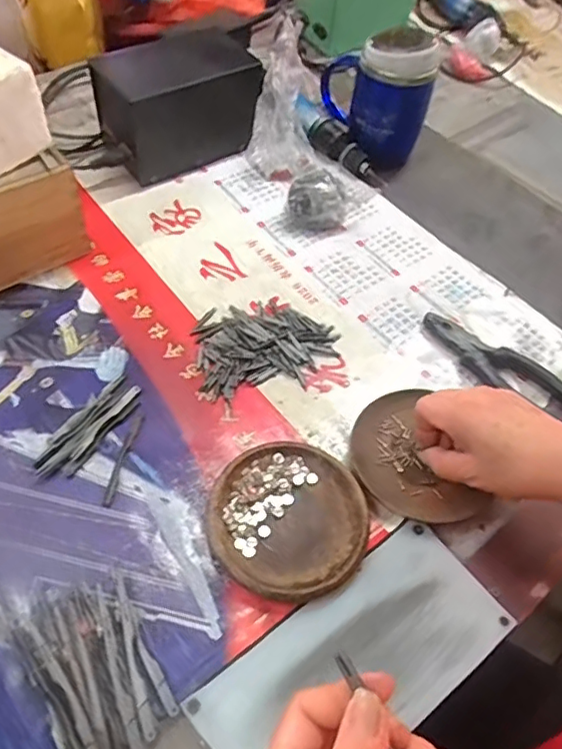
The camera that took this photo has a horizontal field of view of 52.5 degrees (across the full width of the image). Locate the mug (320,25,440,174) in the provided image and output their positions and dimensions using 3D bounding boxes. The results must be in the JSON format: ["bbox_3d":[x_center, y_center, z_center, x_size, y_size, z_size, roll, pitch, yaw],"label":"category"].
[{"bbox_3d":[0.107,-0.322,0.649,0.070,0.131,0.127,-26,59,-21],"label":"mug"}]

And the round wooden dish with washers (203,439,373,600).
[{"bbox_3d":[0.005,0.103,0.408,0.110,0.015,0.110,2,53,-2],"label":"round wooden dish with washers"}]

